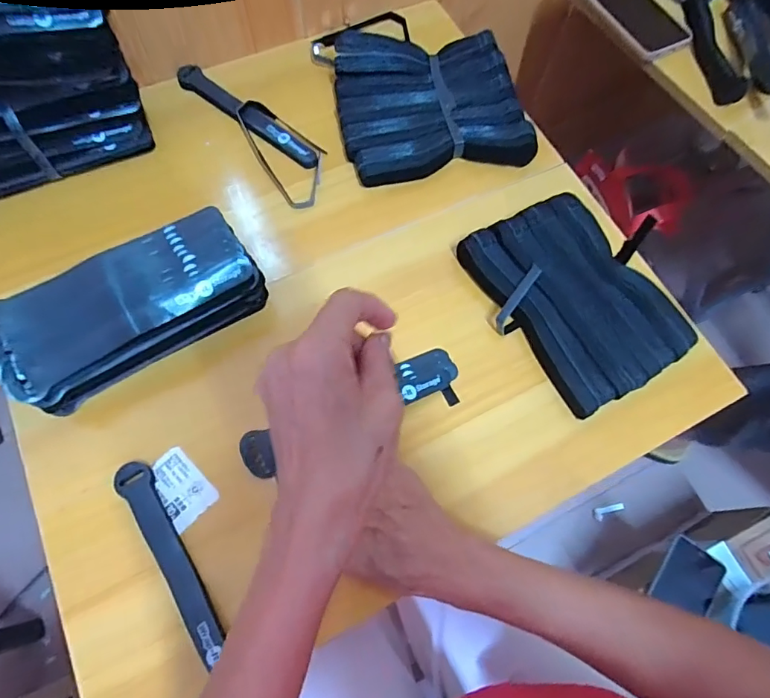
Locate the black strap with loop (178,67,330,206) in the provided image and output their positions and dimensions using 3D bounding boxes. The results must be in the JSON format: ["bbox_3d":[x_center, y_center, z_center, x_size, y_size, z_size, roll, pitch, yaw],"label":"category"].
[{"bbox_3d":[-0.140,-0.248,0.520,0.065,0.013,0.233,-38,75,-15],"label":"black strap with loop"}]

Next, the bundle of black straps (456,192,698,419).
[{"bbox_3d":[0.181,-0.051,0.454,0.140,0.031,0.195,-30,74,-12],"label":"bundle of black straps"}]

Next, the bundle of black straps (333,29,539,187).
[{"bbox_3d":[0.049,-0.273,0.526,0.196,0.035,0.171,-8,70,-5],"label":"bundle of black straps"}]

